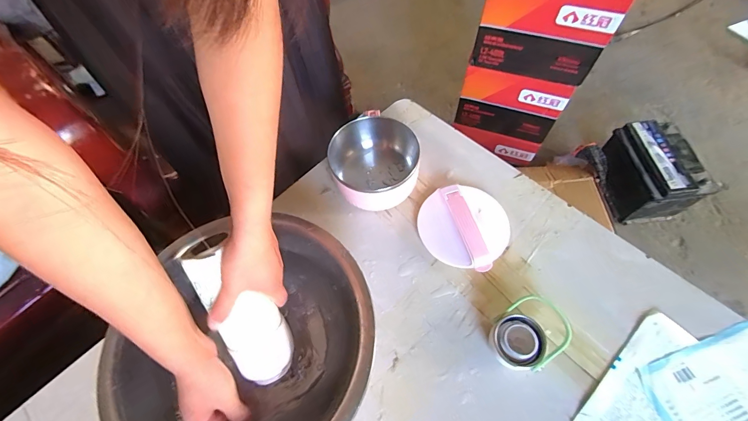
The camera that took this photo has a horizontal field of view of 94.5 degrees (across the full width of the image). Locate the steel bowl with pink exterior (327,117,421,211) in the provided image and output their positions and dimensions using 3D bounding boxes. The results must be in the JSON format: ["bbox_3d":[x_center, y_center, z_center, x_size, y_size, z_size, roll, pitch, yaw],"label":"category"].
[{"bbox_3d":[0.002,-0.074,0.585,0.133,0.097,0.129,-2,61,3],"label":"steel bowl with pink exterior"}]

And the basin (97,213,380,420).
[{"bbox_3d":[-0.148,0.173,0.449,0.291,0.123,0.312,-2,61,3],"label":"basin"}]

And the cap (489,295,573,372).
[{"bbox_3d":[0.205,0.166,0.466,0.101,0.055,0.078,-32,64,-13],"label":"cap"}]

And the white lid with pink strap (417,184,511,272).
[{"bbox_3d":[0.146,0.022,0.561,0.139,0.032,0.137,-2,61,3],"label":"white lid with pink strap"}]

